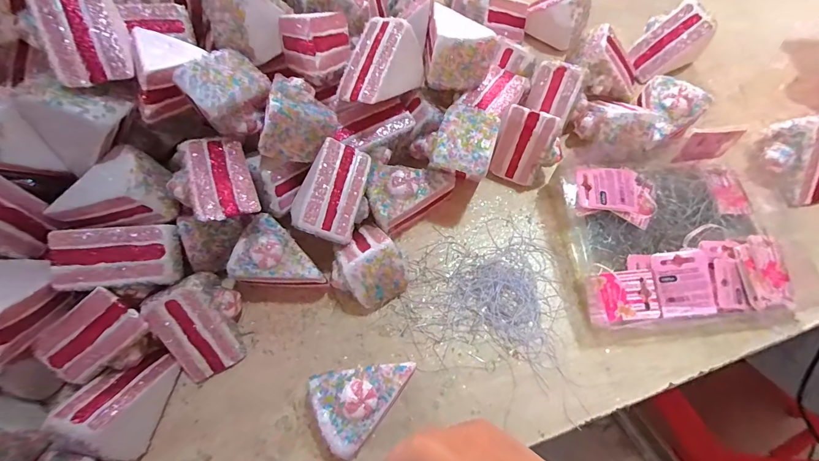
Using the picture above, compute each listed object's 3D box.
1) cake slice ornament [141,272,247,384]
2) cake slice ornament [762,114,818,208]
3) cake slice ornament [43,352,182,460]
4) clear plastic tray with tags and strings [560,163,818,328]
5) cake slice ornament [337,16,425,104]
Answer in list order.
[{"bbox_3d":[-0.189,0.086,0.327,0.053,0.065,0.082,-20,69,-6],"label":"cake slice ornament"},{"bbox_3d":[0.409,-0.074,0.371,0.061,0.061,0.079,-6,68,0],"label":"cake slice ornament"},{"bbox_3d":[-0.242,0.143,0.302,0.047,0.063,0.079,13,69,7],"label":"cake slice ornament"},{"bbox_3d":[0.266,0.007,0.357,0.205,0.034,0.158,-7,68,-1],"label":"clear plastic tray with tags and strings"},{"bbox_3d":[-0.025,-0.158,0.347,0.061,0.048,0.098,26,71,12],"label":"cake slice ornament"}]

